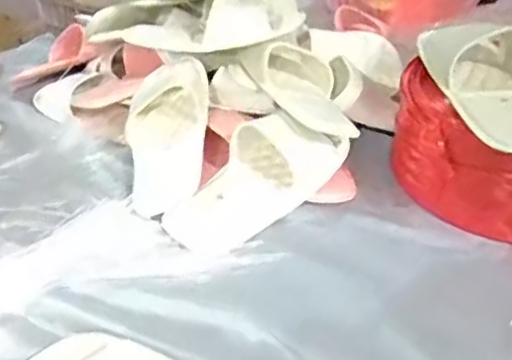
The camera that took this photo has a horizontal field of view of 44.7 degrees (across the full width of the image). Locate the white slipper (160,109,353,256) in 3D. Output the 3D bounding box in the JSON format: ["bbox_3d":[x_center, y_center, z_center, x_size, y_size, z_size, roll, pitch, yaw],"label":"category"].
[{"bbox_3d":[-0.004,-0.006,0.689,0.229,0.068,0.100,-38,48,-26],"label":"white slipper"}]

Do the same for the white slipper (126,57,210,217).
[{"bbox_3d":[-0.107,-0.063,0.734,0.099,0.066,0.239,-1,55,-4],"label":"white slipper"}]

